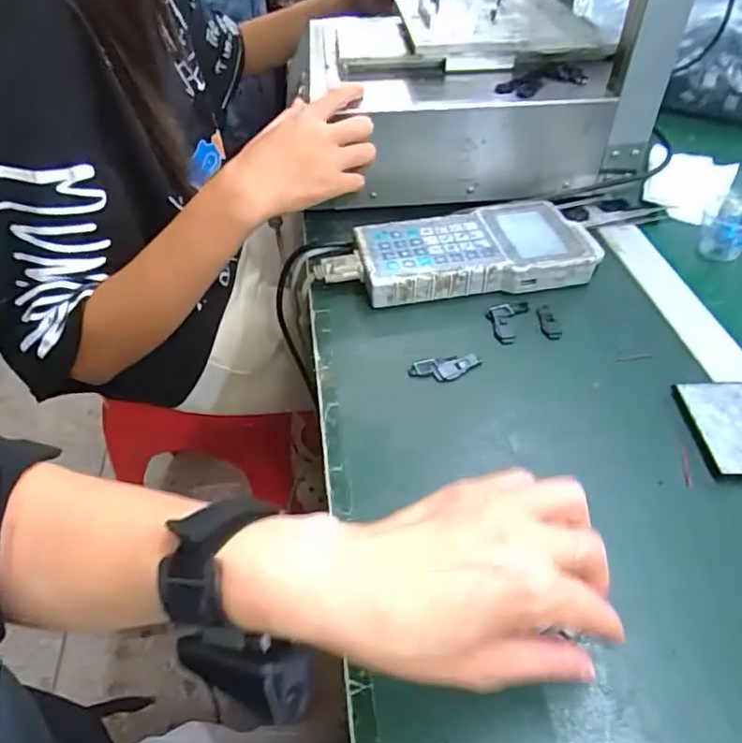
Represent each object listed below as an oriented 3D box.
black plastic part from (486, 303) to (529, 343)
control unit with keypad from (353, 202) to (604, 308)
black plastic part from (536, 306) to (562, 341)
[{"bbox_3d":[0.113,-0.044,0.499,0.031,0.004,0.056,19,49,18],"label":"black plastic part"},{"bbox_3d":[0.102,-0.115,0.550,0.224,0.030,0.106,-7,46,-6],"label":"control unit with keypad"},{"bbox_3d":[0.151,-0.042,0.495,0.016,0.004,0.041,-2,45,-1],"label":"black plastic part"}]

